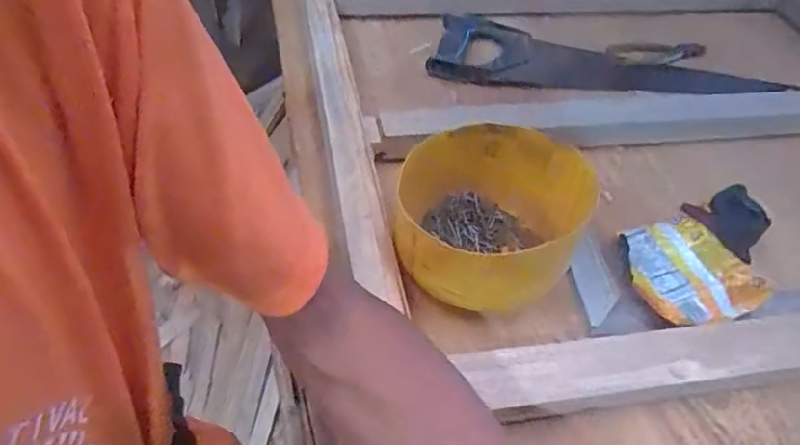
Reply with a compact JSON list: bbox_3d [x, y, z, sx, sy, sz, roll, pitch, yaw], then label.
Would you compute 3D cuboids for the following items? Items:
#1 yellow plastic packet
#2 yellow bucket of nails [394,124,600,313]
[{"bbox_3d":[0.261,0.043,0.501,0.105,0.019,0.103,-17,55,-18],"label":"yellow plastic packet"},{"bbox_3d":[0.078,-0.008,0.504,0.156,0.111,0.186,14,51,6],"label":"yellow bucket of nails"}]

